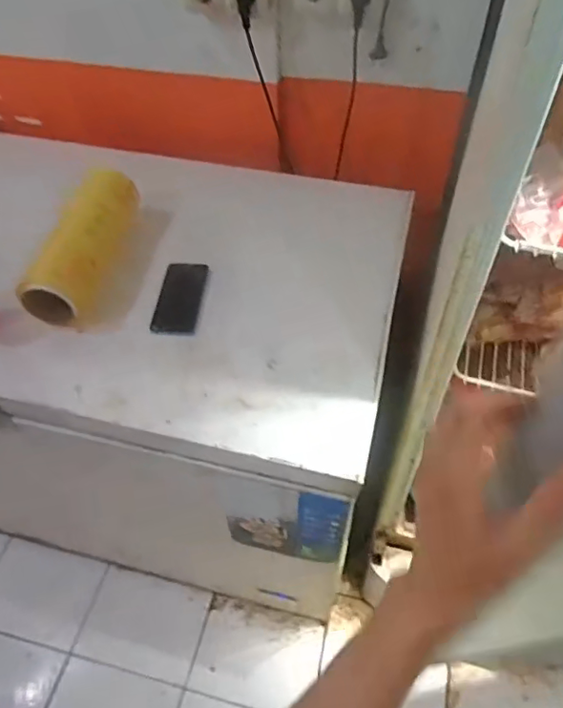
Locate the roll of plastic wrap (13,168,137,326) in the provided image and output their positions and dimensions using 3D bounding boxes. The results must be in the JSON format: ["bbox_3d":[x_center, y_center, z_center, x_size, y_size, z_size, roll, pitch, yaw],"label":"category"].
[{"bbox_3d":[-0.319,-0.192,0.922,0.083,0.094,0.301,14,58,11],"label":"roll of plastic wrap"}]

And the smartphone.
[{"bbox_3d":[-0.172,-0.096,0.949,0.073,0.016,0.148,5,51,5],"label":"smartphone"}]

